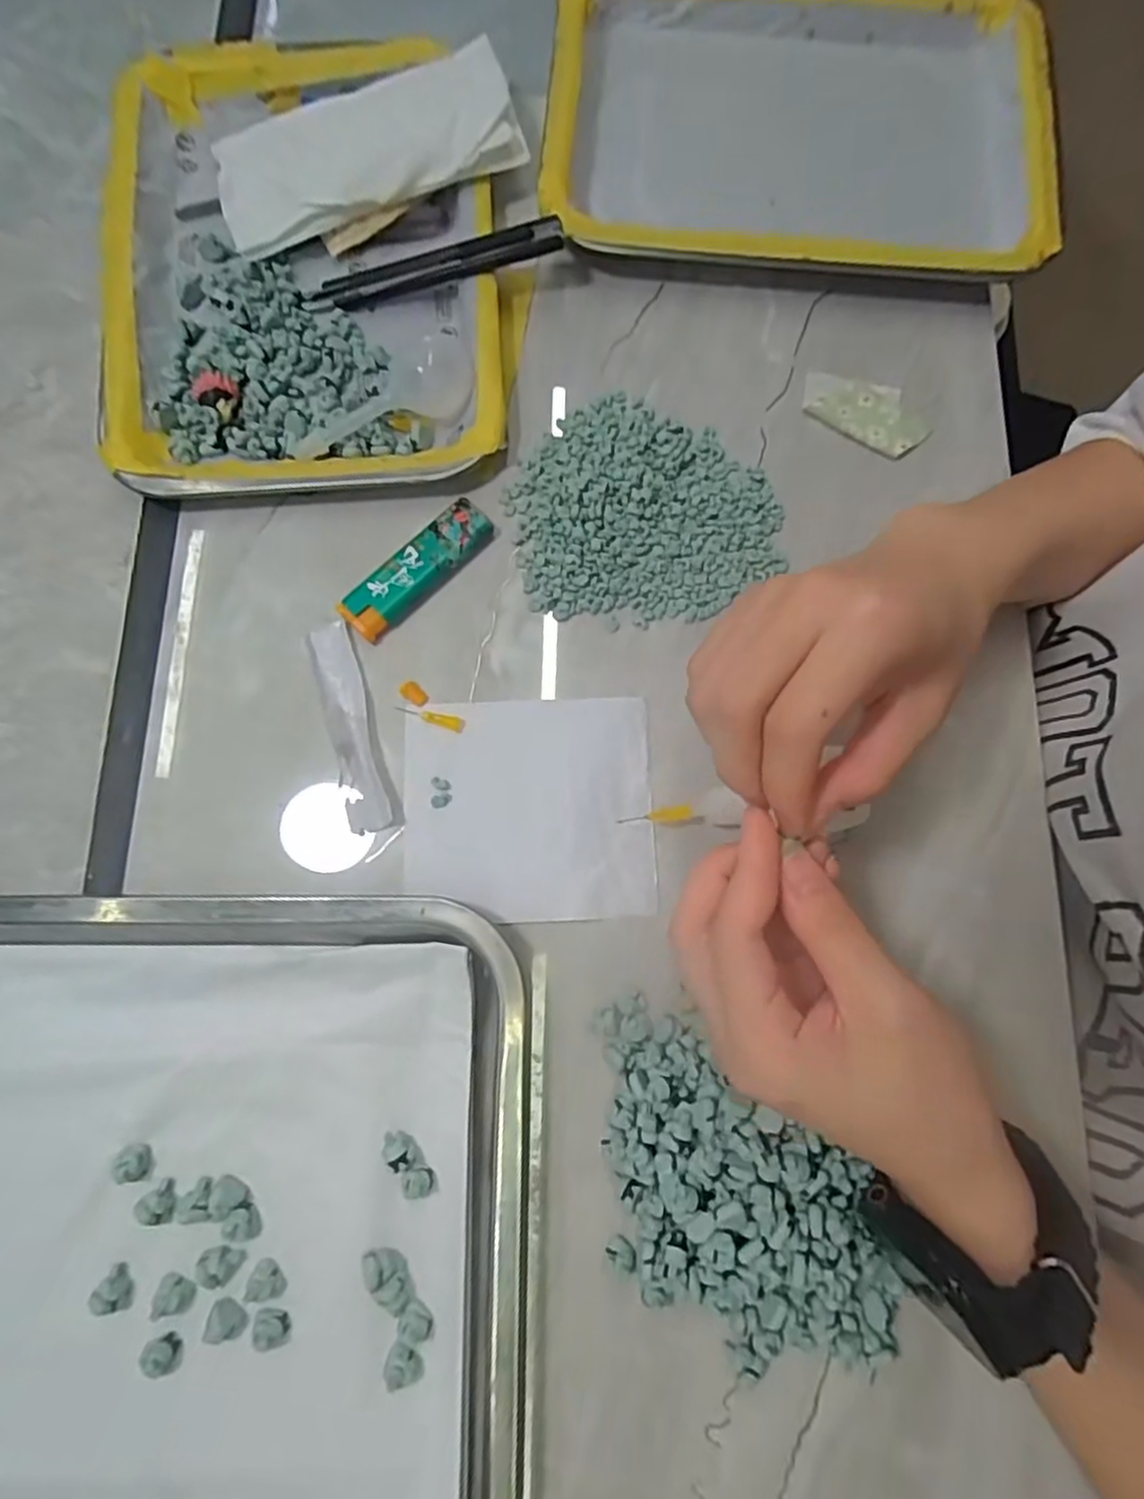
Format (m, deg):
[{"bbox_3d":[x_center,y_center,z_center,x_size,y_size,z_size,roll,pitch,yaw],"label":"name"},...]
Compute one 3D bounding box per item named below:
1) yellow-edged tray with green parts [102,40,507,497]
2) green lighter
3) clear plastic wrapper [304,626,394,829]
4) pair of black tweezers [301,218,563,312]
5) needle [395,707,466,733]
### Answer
[{"bbox_3d":[-0.133,-0.252,0.352,0.185,0.021,0.266,-5,78,-2],"label":"yellow-edged tray with green parts"},{"bbox_3d":[-0.072,-0.084,0.328,0.024,0.010,0.079,44,81,8],"label":"green lighter"},{"bbox_3d":[-0.101,-0.011,0.316,0.020,0.004,0.098,-17,79,-4],"label":"clear plastic wrapper"},{"bbox_3d":[-0.069,-0.236,0.344,0.131,0.010,0.016,-8,78,11],"label":"pair of black tweezers"},{"bbox_3d":[-0.064,-0.015,0.317,0.032,0.004,0.007,16,78,2],"label":"needle"}]

